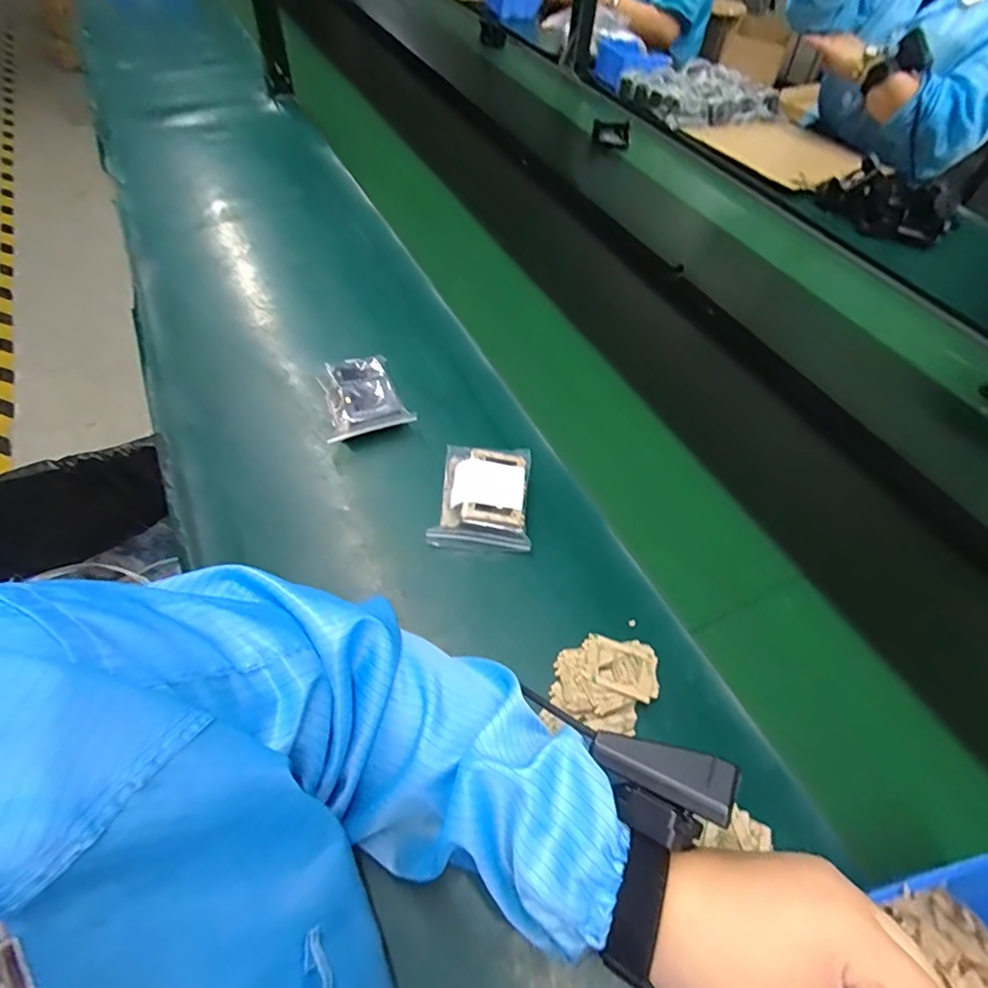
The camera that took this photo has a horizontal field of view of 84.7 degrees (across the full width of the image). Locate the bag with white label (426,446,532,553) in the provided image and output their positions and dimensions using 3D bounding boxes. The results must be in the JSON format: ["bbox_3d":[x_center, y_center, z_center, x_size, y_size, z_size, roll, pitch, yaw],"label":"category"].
[{"bbox_3d":[-0.009,0.001,0.510,0.089,0.035,0.109,7,53,1],"label":"bag with white label"}]

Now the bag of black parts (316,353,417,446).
[{"bbox_3d":[-0.139,-0.103,0.578,0.086,0.043,0.104,-13,55,-14],"label":"bag of black parts"}]

